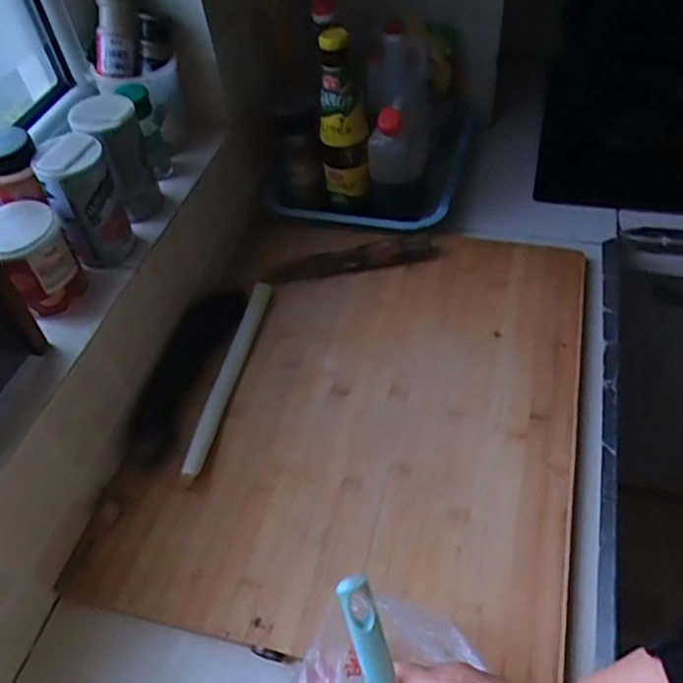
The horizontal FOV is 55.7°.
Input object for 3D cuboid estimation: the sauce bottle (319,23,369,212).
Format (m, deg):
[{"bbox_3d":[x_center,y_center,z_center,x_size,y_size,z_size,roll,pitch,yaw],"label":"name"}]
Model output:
[{"bbox_3d":[0.001,-0.291,0.848,0.060,0.208,0.066,-4,50,1],"label":"sauce bottle"}]

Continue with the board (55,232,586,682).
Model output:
[{"bbox_3d":[0.031,0.058,0.724,0.442,0.034,0.549,11,52,13],"label":"board"}]

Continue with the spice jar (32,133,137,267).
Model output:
[{"bbox_3d":[-0.255,-0.141,0.652,0.063,0.115,0.061,-4,49,4],"label":"spice jar"}]

